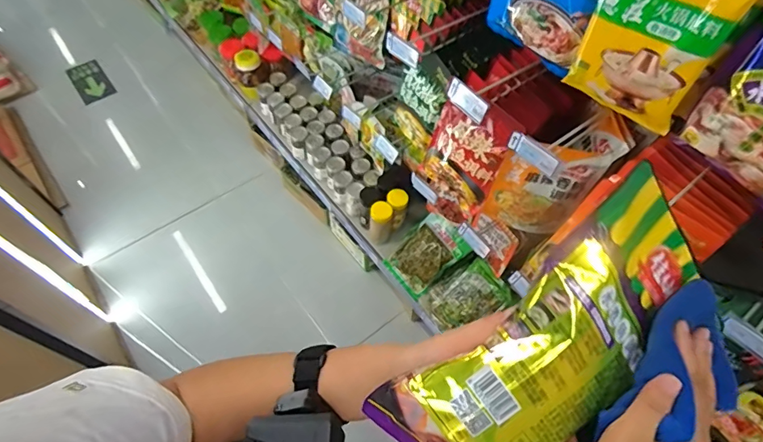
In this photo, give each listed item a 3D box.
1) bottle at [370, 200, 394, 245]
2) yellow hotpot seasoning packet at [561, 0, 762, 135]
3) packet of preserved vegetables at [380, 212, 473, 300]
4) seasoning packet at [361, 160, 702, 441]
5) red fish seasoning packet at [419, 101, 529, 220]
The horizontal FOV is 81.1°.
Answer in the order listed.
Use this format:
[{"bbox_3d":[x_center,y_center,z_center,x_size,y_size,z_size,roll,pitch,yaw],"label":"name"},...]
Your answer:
[{"bbox_3d":[0.000,0.009,1.447,0.073,0.169,0.061,7,58,2],"label":"bottle"},{"bbox_3d":[0.363,-0.244,0.598,0.165,0.234,0.035,24,60,12],"label":"yellow hotpot seasoning packet"},{"bbox_3d":[0.139,0.113,1.404,0.258,0.020,0.172,-46,63,19],"label":"packet of preserved vegetables"},{"bbox_3d":[0.131,0.097,0.323,0.256,0.030,0.147,-40,109,-5],"label":"seasoning packet"},{"bbox_3d":[0.181,-0.145,0.995,0.034,0.277,0.186,-25,61,-32],"label":"red fish seasoning packet"}]

